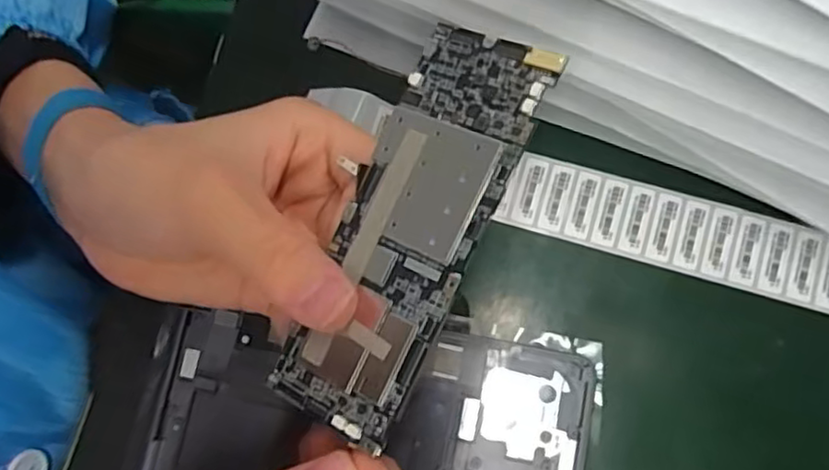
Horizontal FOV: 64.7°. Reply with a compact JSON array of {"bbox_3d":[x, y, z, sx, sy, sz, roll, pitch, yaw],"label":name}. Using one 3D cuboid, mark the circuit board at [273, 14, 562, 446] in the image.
[{"bbox_3d":[-0.002,-0.003,0.192,0.043,0.004,0.121,24,87,27],"label":"circuit board"}]

